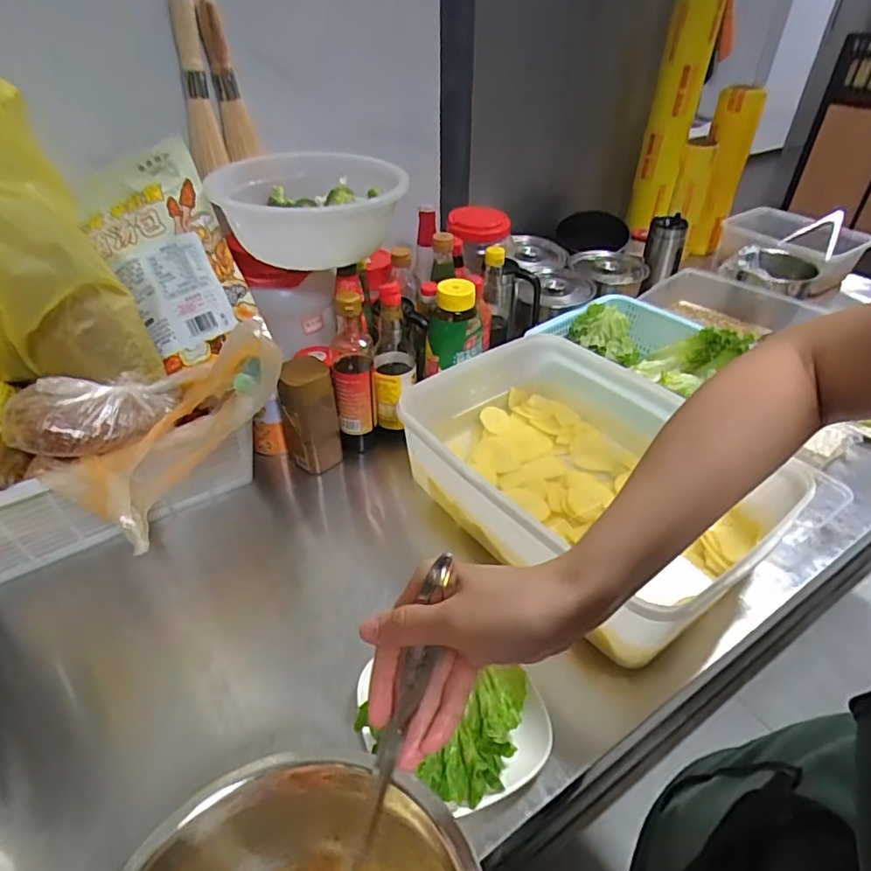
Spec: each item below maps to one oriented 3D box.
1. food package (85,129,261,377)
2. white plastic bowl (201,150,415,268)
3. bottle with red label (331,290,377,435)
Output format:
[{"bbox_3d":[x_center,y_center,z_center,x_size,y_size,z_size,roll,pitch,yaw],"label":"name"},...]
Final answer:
[{"bbox_3d":[-0.365,-0.238,0.766,0.178,0.071,0.305,-20,81,-21],"label":"food package"},{"bbox_3d":[-0.170,-0.318,0.797,0.257,0.085,0.299,2,40,3],"label":"white plastic bowl"},{"bbox_3d":[-0.117,-0.104,0.823,0.060,0.211,0.069,-2,40,-1],"label":"bottle with red label"}]

